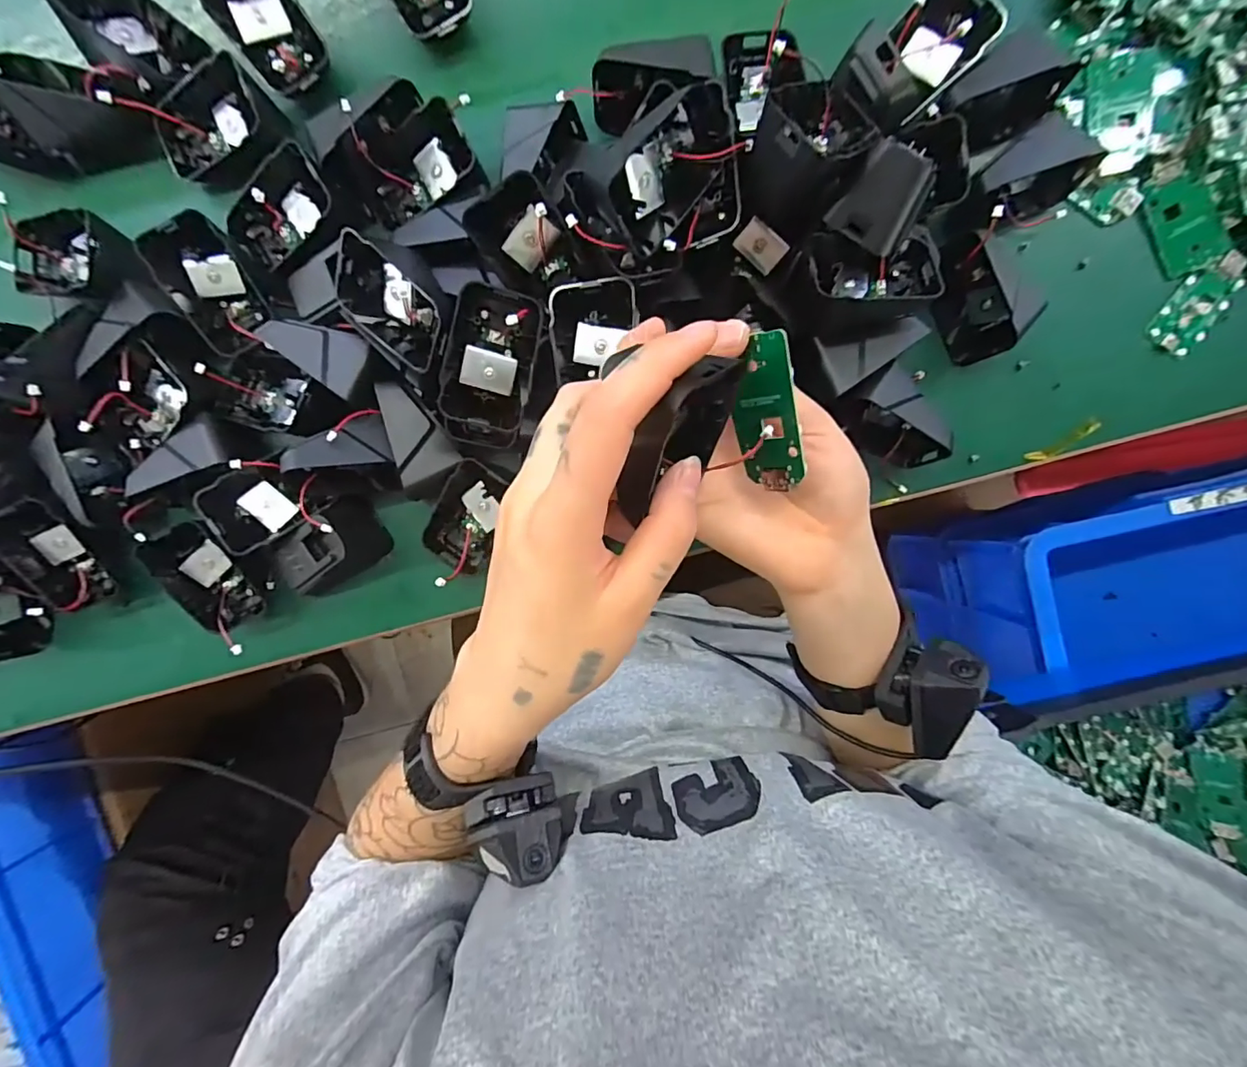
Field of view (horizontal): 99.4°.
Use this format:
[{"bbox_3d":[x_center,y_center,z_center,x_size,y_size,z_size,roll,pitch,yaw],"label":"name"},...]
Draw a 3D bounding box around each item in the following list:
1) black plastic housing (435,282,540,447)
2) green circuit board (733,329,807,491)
[{"bbox_3d":[-0.072,-0.092,0.286,0.041,0.021,0.067,9,97,-23],"label":"black plastic housing"},{"bbox_3d":[0.056,-0.048,0.210,0.004,0.027,0.059,-29,119,-32],"label":"green circuit board"}]

